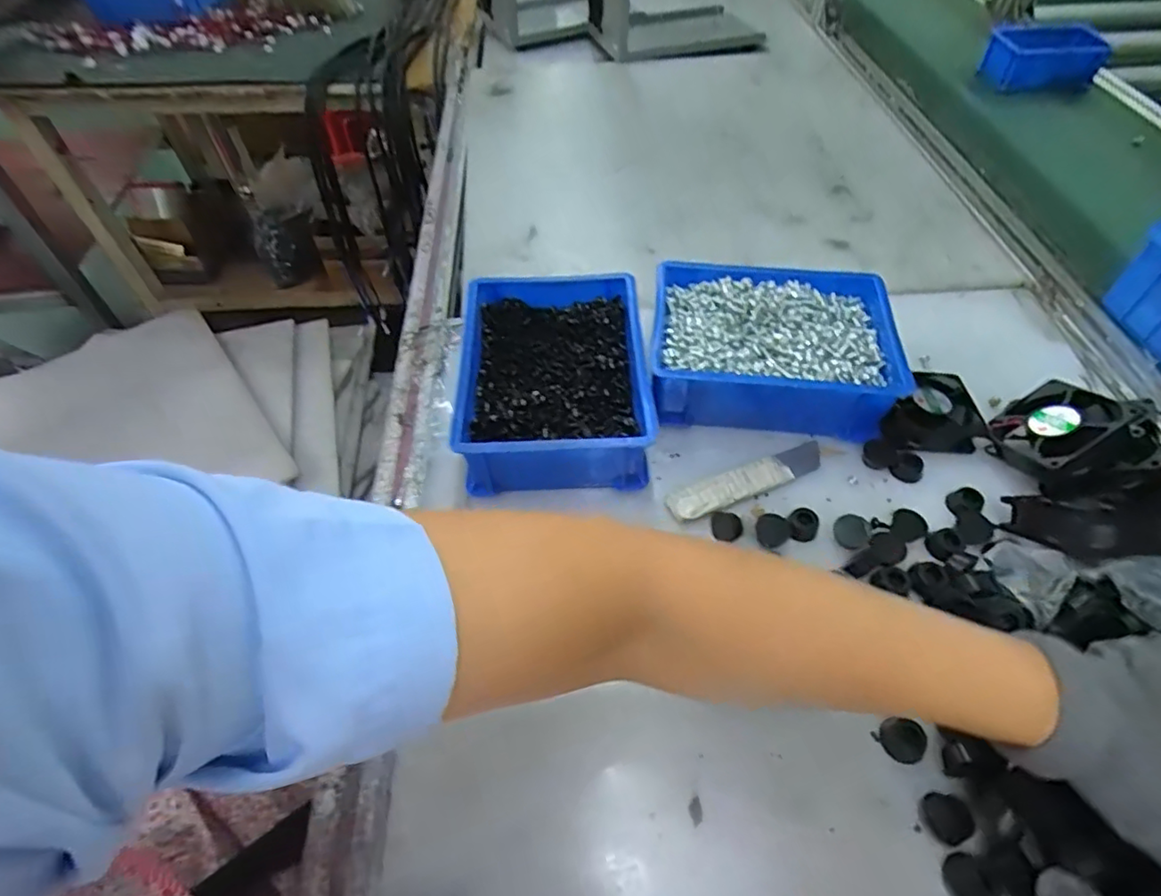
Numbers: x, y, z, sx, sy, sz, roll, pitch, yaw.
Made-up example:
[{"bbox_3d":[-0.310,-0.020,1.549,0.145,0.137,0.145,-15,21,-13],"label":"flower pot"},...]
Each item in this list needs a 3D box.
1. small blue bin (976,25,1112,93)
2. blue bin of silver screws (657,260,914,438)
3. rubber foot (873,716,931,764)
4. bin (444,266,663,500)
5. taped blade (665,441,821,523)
[{"bbox_3d":[0.688,-0.578,0.880,0.155,0.055,0.088,1,52,2],"label":"small blue bin"},{"bbox_3d":[0.162,-0.086,0.508,0.201,0.059,0.154,4,52,4],"label":"blue bin of silver screws"},{"bbox_3d":[0.189,0.171,0.344,0.021,0.012,0.023,-24,55,-16],"label":"rubber foot"},{"bbox_3d":[-0.022,-0.056,0.491,0.150,0.064,0.203,-3,52,0],"label":"bin"},{"bbox_3d":[0.130,0.024,0.457,0.134,0.009,0.029,-19,54,-13],"label":"taped blade"}]

